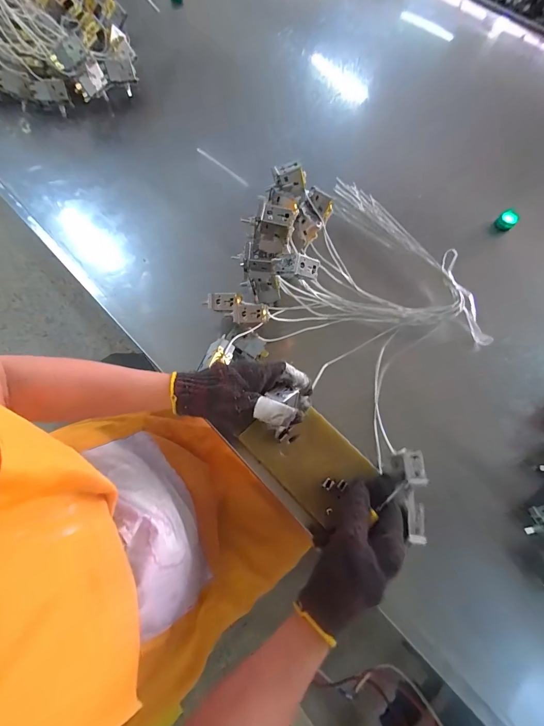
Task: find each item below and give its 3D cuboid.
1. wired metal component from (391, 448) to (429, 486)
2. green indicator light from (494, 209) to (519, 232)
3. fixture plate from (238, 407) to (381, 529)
[{"bbox_3d":[0.159,0.120,0.375,0.028,0.023,0.040,-5,70,-4],"label":"wired metal component"},{"bbox_3d":[0.423,-0.256,0.585,0.026,0.025,0.028,1,70,-2],"label":"green indicator light"},{"bbox_3d":[0.046,0.118,0.419,0.100,0.013,0.146,-43,72,-12],"label":"fixture plate"}]

